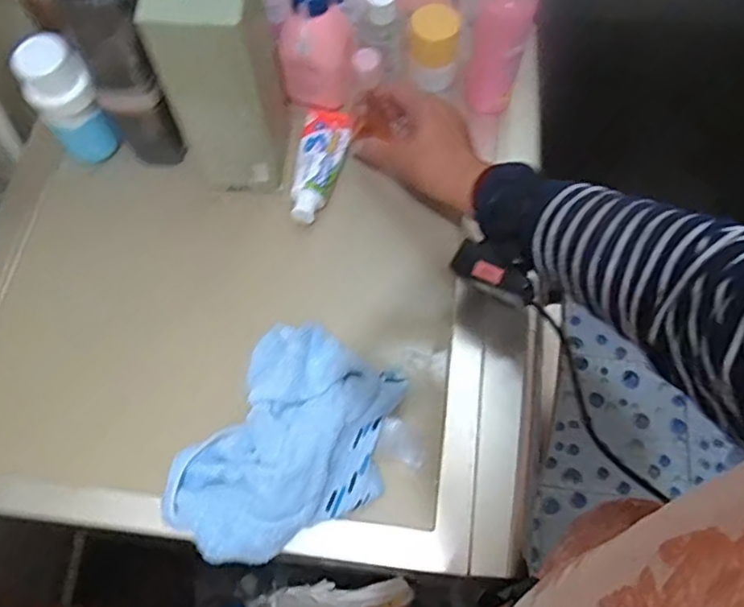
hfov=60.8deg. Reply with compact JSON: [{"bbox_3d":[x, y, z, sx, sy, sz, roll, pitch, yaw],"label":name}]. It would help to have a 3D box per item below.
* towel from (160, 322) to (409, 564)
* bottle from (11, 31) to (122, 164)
[{"bbox_3d":[-0.066,0.115,0.505,0.144,0.042,0.194,31,70,13],"label":"towel"},{"bbox_3d":[-0.284,-0.187,0.603,0.056,0.123,0.055,-28,69,-11],"label":"bottle"}]

